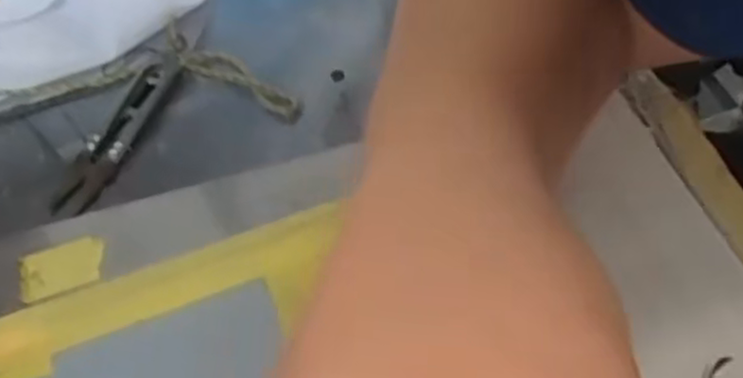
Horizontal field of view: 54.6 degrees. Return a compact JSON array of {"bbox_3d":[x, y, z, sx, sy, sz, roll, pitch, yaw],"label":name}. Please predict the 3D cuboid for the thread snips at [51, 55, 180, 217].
[{"bbox_3d":[-0.133,-0.030,0.376,0.022,0.008,0.101,21,62,12],"label":"thread snips"}]

